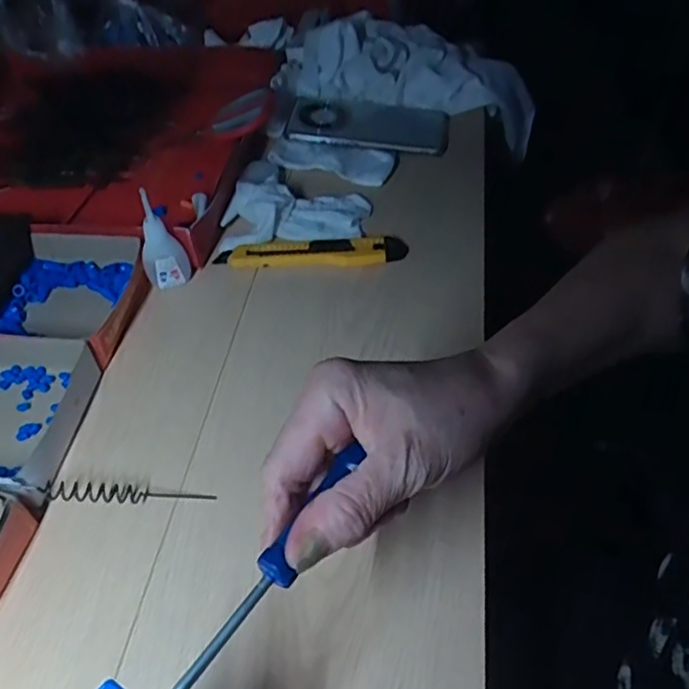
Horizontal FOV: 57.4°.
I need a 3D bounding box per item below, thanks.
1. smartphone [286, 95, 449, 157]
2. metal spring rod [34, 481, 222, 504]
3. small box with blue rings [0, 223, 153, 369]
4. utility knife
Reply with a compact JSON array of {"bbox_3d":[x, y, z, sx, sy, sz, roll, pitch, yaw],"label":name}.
[{"bbox_3d":[0.027,-0.234,0.665,0.163,0.010,0.081,9,52,6],"label":"smartphone"},{"bbox_3d":[-0.135,0.095,0.397,0.102,0.010,0.013,5,47,-12],"label":"metal spring rod"},{"bbox_3d":[-0.224,-0.046,0.514,0.114,0.039,0.123,7,49,9],"label":"small box with blue rings"},{"bbox_3d":[-0.028,-0.079,0.547,0.161,0.013,0.033,-4,49,-1],"label":"utility knife"}]

